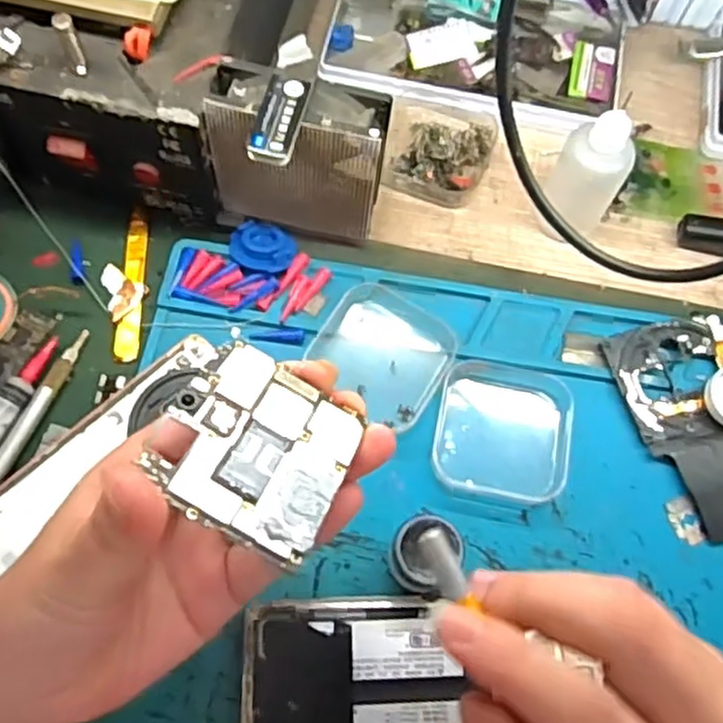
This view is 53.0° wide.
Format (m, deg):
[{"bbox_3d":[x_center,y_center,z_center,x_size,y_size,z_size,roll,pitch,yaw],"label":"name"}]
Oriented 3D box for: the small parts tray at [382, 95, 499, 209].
[{"bbox_3d":[0.044,-0.123,0.409,0.060,0.023,0.060,13,68,2],"label":"small parts tray"}]

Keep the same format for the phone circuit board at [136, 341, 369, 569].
[{"bbox_3d":[-0.032,0.027,0.228,0.055,0.004,0.063,30,45,-1],"label":"phone circuit board"}]

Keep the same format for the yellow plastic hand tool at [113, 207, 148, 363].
[{"bbox_3d":[-0.118,-0.040,0.376,0.013,0.009,0.084,1,68,-3],"label":"yellow plastic hand tool"}]

